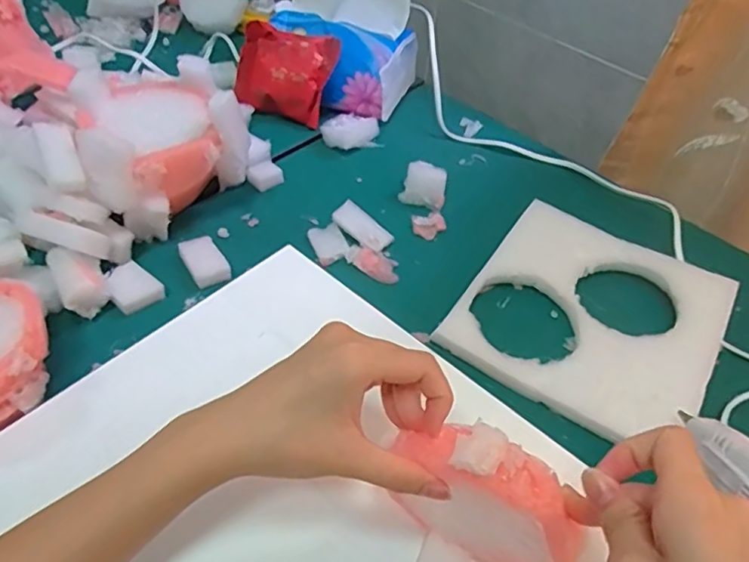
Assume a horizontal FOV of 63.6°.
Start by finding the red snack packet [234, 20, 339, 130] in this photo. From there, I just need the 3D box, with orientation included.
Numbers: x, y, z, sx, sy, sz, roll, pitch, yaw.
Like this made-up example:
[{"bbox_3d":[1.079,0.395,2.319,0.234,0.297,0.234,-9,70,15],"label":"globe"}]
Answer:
[{"bbox_3d":[-0.091,-0.205,0.594,0.091,0.082,0.025,19,13,7],"label":"red snack packet"}]

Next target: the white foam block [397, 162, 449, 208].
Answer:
[{"bbox_3d":[0.045,-0.087,0.546,0.041,0.039,0.015,18,7,15],"label":"white foam block"}]

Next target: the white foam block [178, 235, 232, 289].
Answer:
[{"bbox_3d":[-0.132,-0.016,0.467,0.028,0.012,0.047,-25,54,-27],"label":"white foam block"}]

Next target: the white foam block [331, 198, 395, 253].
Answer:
[{"bbox_3d":[-0.010,-0.045,0.503,0.052,0.011,0.024,38,54,11],"label":"white foam block"}]

